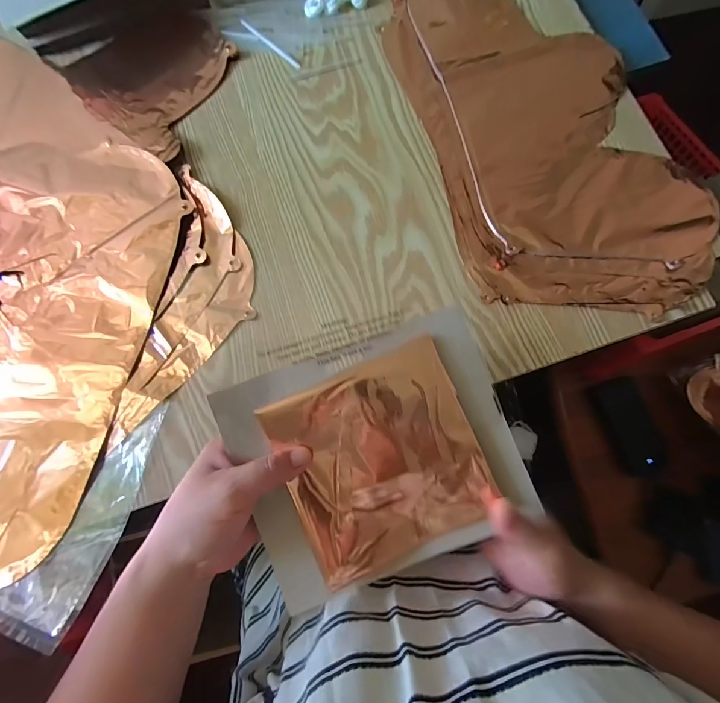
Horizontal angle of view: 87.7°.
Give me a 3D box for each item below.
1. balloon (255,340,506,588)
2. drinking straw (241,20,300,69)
[{"bbox_3d":[0.017,0.077,0.267,0.132,0.013,0.133,-24,86,-6],"label":"balloon"},{"bbox_3d":[-0.098,-0.337,0.410,0.085,0.007,0.006,40,80,9],"label":"drinking straw"}]

